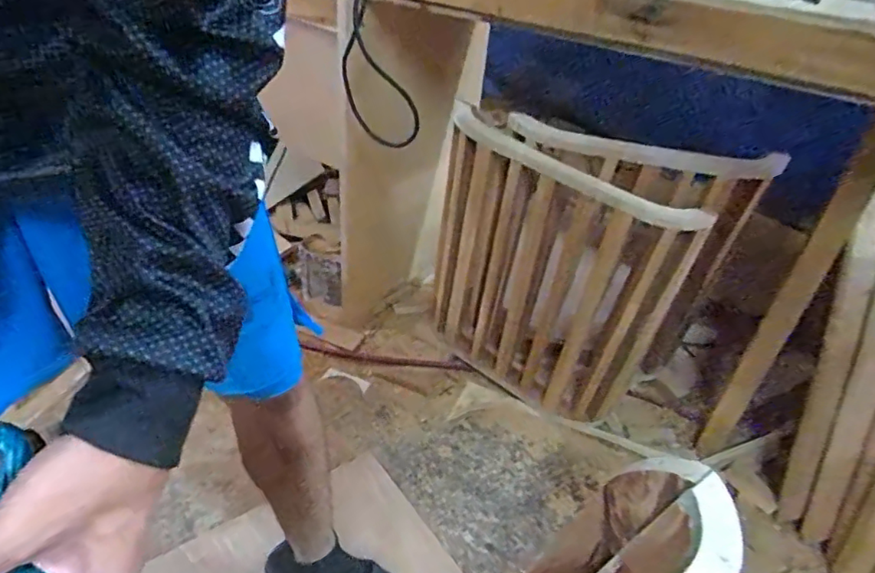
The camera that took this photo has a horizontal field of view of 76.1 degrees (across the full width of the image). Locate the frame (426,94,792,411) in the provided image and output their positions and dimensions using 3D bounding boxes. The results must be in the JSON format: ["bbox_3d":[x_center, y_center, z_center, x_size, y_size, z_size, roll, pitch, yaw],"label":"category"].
[{"bbox_3d":[0.264,-0.038,1.091,0.471,0.539,0.317,28,42,27],"label":"frame"}]

